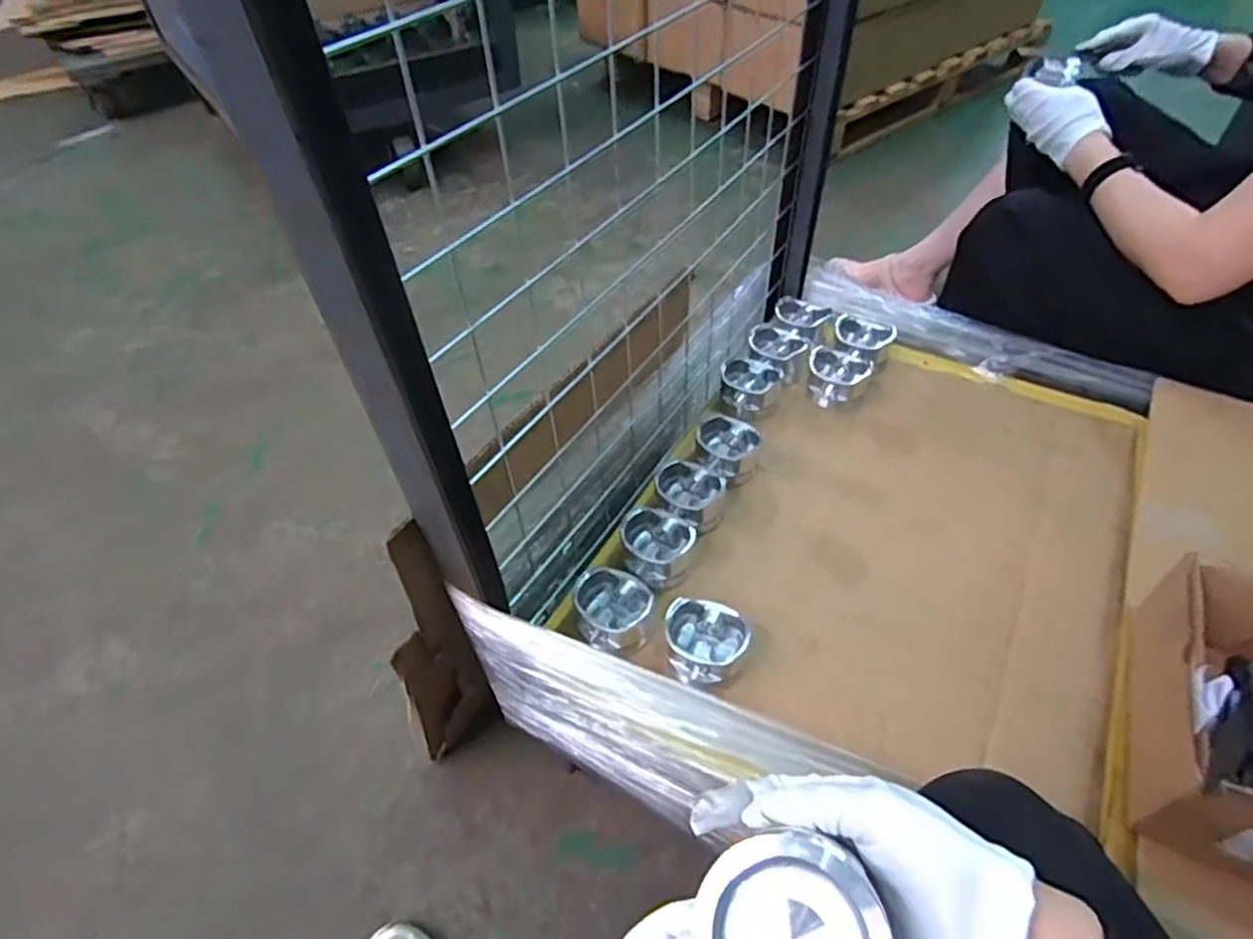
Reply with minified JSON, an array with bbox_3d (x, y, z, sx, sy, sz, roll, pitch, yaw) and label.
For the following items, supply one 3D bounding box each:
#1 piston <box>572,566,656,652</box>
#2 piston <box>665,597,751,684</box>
[{"bbox_3d":[-0.013,0.136,0.670,0.071,0.045,0.078,-2,48,2],"label":"piston"},{"bbox_3d":[0.076,0.162,0.636,0.077,0.047,0.077,-4,48,-1],"label":"piston"}]

